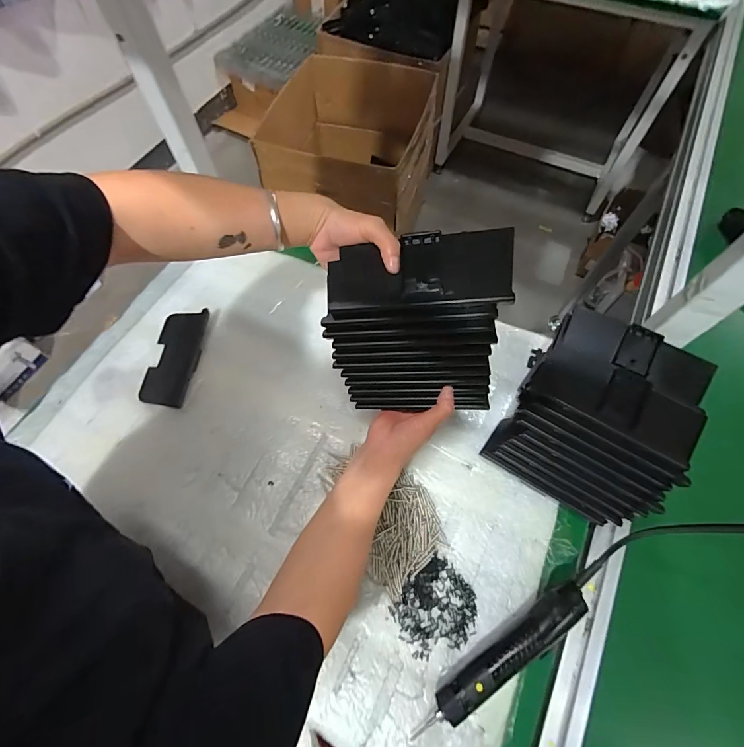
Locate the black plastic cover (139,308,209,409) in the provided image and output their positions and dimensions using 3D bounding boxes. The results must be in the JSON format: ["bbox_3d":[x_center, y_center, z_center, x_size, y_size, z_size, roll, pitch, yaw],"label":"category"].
[{"bbox_3d":[-0.312,-0.025,0.605,0.070,0.019,0.162,3,64,3],"label":"black plastic cover"}]

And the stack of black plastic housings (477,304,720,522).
[{"bbox_3d":[0.279,0.053,0.483,0.171,0.147,0.200,28,67,14],"label":"stack of black plastic housings"}]

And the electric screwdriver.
[{"bbox_3d":[0.146,0.320,0.421,0.226,0.039,0.037,-33,68,-14],"label":"electric screwdriver"}]

